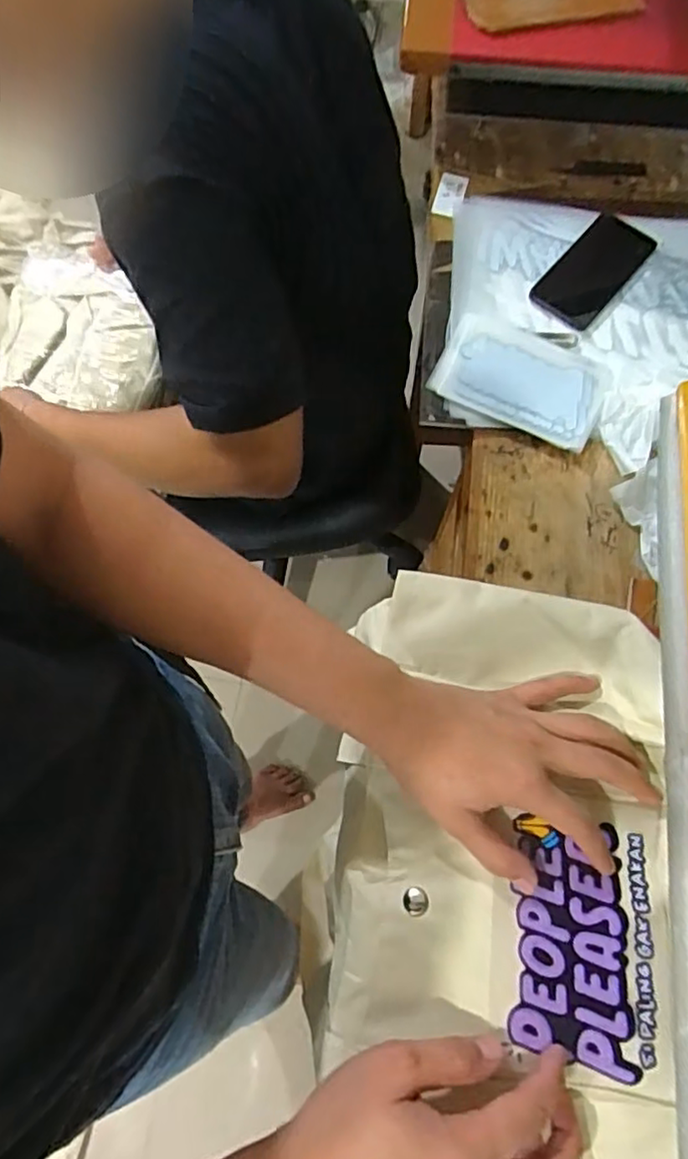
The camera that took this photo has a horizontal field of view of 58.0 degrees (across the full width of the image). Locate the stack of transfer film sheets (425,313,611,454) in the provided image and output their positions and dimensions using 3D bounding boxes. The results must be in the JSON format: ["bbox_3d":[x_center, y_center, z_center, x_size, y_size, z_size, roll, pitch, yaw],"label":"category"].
[{"bbox_3d":[0.183,-0.207,0.640,0.165,0.012,0.107,25,73,9],"label":"stack of transfer film sheets"}]

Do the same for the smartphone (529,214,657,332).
[{"bbox_3d":[0.276,-0.342,0.683,0.073,0.015,0.155,38,76,12],"label":"smartphone"}]

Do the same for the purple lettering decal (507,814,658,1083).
[{"bbox_3d":[0.134,0.202,0.345,0.075,0.006,0.118,8,72,3],"label":"purple lettering decal"}]

